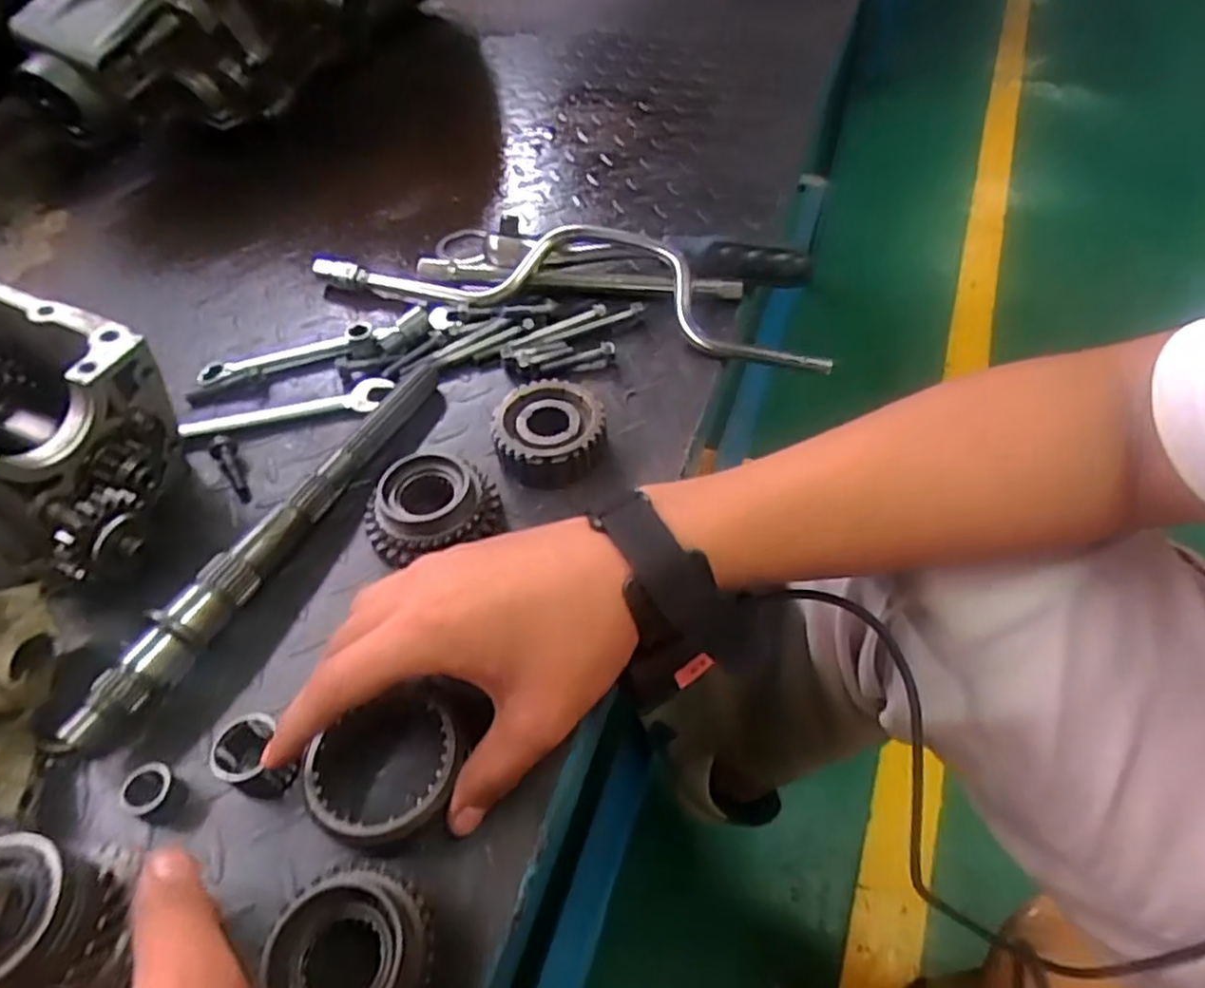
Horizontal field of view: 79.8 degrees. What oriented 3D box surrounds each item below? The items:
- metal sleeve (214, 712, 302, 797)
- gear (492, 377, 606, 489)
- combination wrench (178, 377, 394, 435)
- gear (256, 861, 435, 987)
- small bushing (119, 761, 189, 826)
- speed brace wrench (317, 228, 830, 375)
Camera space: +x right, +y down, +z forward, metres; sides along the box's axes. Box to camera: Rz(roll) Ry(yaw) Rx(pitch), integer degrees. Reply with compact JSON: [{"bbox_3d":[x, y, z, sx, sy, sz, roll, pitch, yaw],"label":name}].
[{"bbox_3d":[-0.158,0.120,0.328,0.029,0.027,0.029,-18,53,-13],"label":"metal sleeve"},{"bbox_3d":[-0.033,-0.039,0.454,0.067,0.028,0.066,-3,51,1],"label":"gear"},{"bbox_3d":[-0.211,-0.056,0.488,0.136,0.009,0.023,-16,52,-9],"label":"combination wrench"},{"bbox_3d":[-0.095,0.175,0.275,0.062,0.029,0.060,14,53,14],"label":"gear"},{"bbox_3d":[-0.202,0.135,0.325,0.022,0.019,0.022,-2,51,2],"label":"small bushing"},{"bbox_3d":[-0.027,-0.165,0.545,0.401,0.043,0.083,14,53,14],"label":"speed brace wrench"}]

